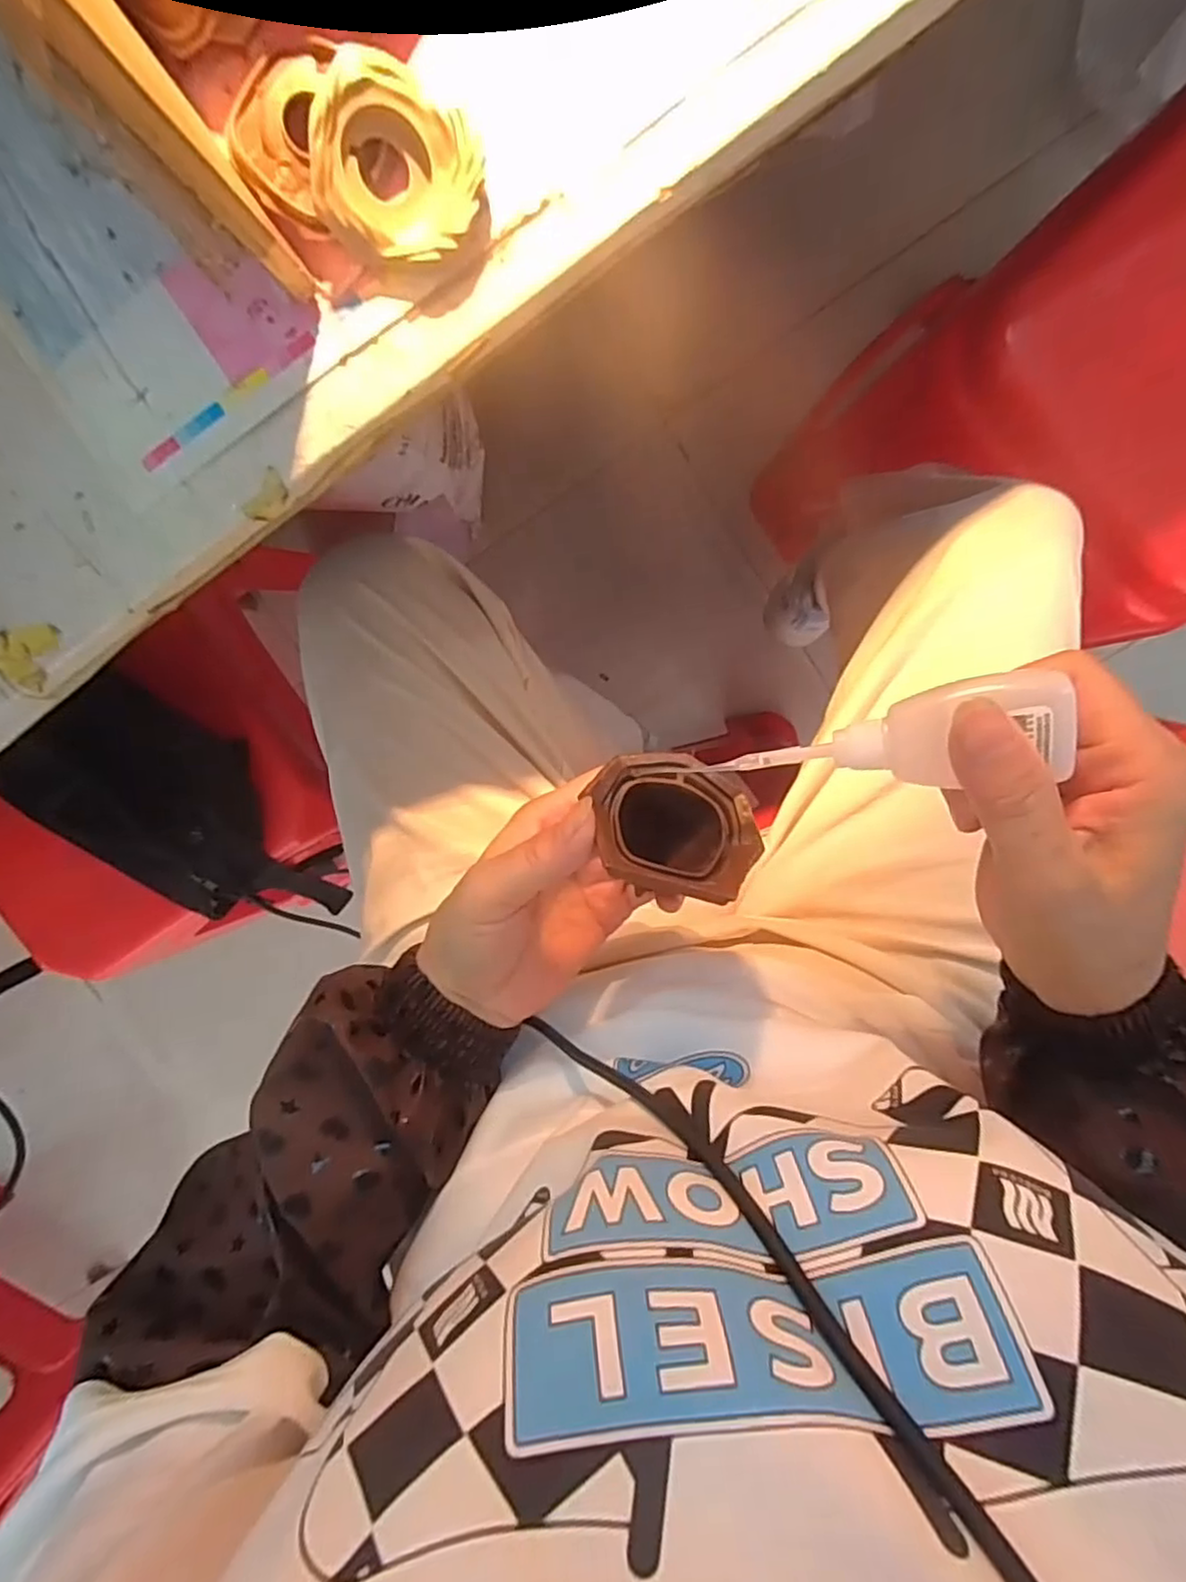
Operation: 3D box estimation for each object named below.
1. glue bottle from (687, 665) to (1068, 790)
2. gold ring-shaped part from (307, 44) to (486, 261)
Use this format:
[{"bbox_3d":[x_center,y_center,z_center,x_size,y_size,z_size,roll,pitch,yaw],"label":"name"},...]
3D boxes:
[{"bbox_3d":[0.089,-0.013,0.218,0.105,0.016,0.029,-11,99,27],"label":"glue bottle"},{"bbox_3d":[-0.061,-0.193,0.210,0.048,0.018,0.048,-7,114,-17],"label":"gold ring-shaped part"}]

